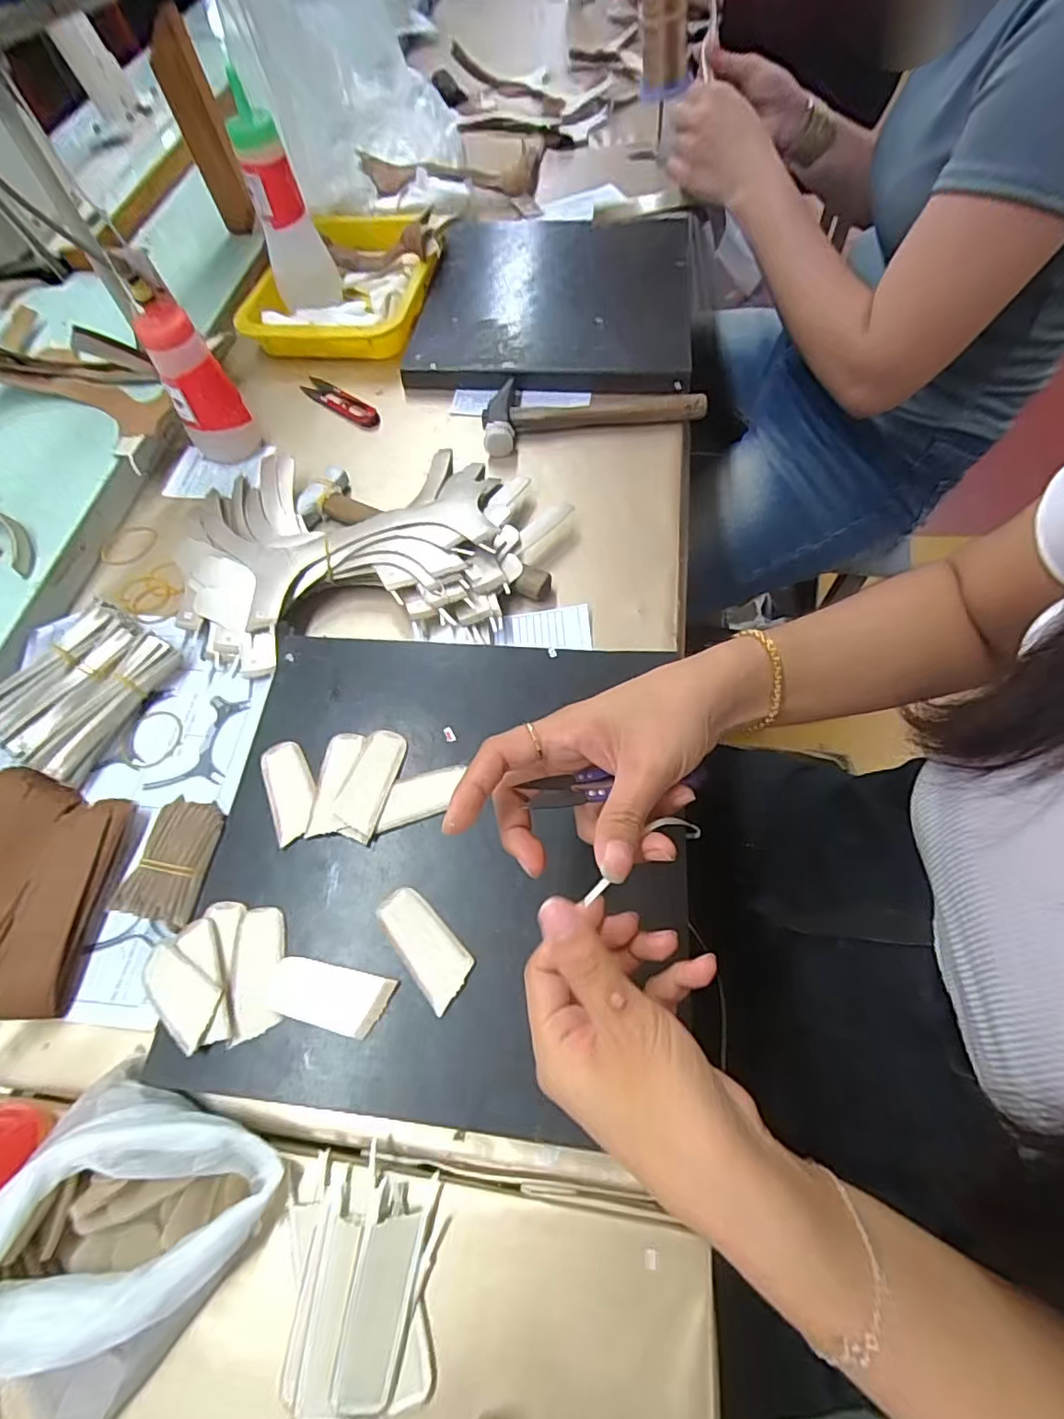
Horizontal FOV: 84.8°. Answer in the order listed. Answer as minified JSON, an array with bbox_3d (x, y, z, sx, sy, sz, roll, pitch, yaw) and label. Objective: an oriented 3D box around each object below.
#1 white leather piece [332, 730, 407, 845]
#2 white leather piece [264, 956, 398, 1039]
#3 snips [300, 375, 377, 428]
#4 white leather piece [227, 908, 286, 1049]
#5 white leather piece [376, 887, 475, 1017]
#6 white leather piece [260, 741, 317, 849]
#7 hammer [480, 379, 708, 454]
[{"bbox_3d":[-0.110,0.049,0.395,0.032,0.004,0.075,14,61,7],"label":"white leather piece"},{"bbox_3d":[-0.118,0.165,0.336,0.070,0.004,0.032,10,63,6],"label":"white leather piece"},{"bbox_3d":[-0.207,-0.333,0.626,0.112,0.007,0.025,36,70,20],"label":"snips"},{"bbox_3d":[-0.163,0.155,0.347,0.027,0.004,0.071,-9,63,-3],"label":"white leather piece"},{"bbox_3d":[-0.065,0.138,0.346,0.033,0.004,0.071,-40,68,-18],"label":"white leather piece"},{"bbox_3d":[-0.167,0.054,0.401,0.032,0.004,0.071,-25,66,-5],"label":"white leather piece"},{"bbox_3d":[0.056,-0.310,0.590,0.217,0.027,0.091,-11,63,-4],"label":"hammer"}]

